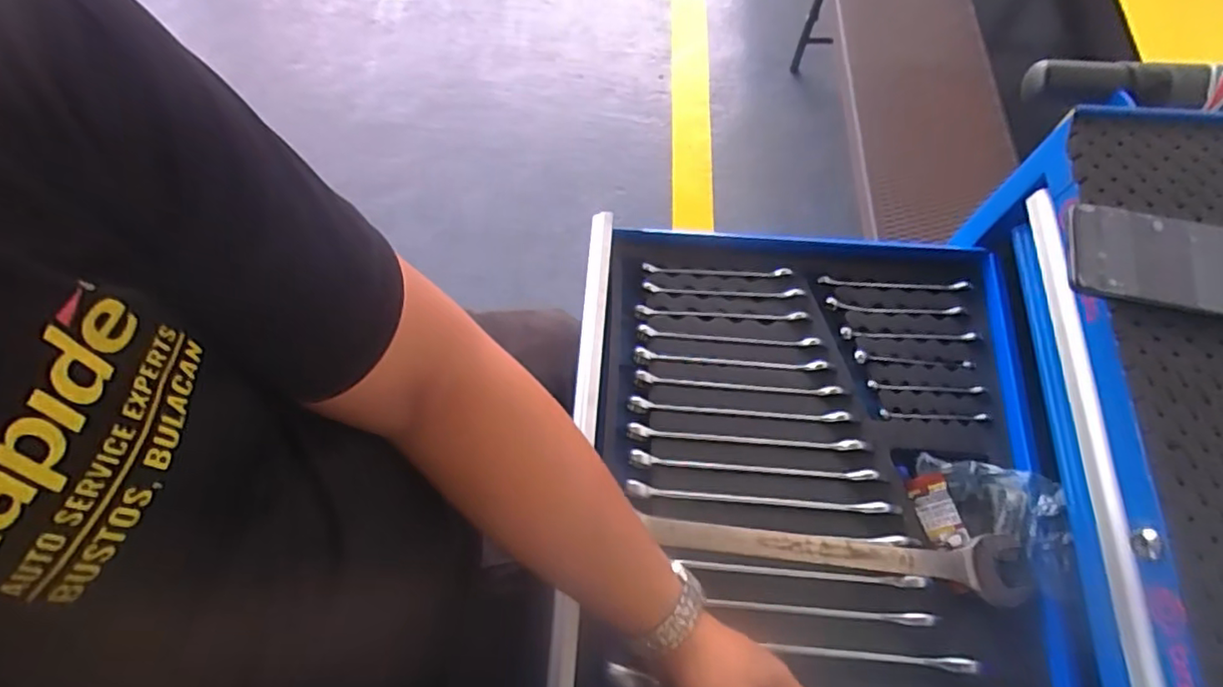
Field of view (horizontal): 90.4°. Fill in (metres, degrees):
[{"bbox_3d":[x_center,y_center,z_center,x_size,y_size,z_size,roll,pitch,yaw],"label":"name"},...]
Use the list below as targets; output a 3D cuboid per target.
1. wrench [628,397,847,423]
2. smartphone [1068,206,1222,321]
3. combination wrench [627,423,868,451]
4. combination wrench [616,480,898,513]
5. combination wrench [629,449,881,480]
[{"bbox_3d":[0.118,0.063,0.570,0.203,0.024,0.014,3,68,1],"label":"wrench"},{"bbox_3d":[0.412,-0.055,0.429,0.160,0.013,0.075,14,69,5],"label":"smartphone"},{"bbox_3d":[0.123,0.089,0.560,0.215,0.026,0.013,5,68,2],"label":"combination wrench"},{"bbox_3d":[0.129,0.137,0.533,0.232,0.021,0.014,5,68,2],"label":"combination wrench"},{"bbox_3d":[0.126,0.110,0.546,0.218,0.023,0.014,4,68,1],"label":"combination wrench"}]

